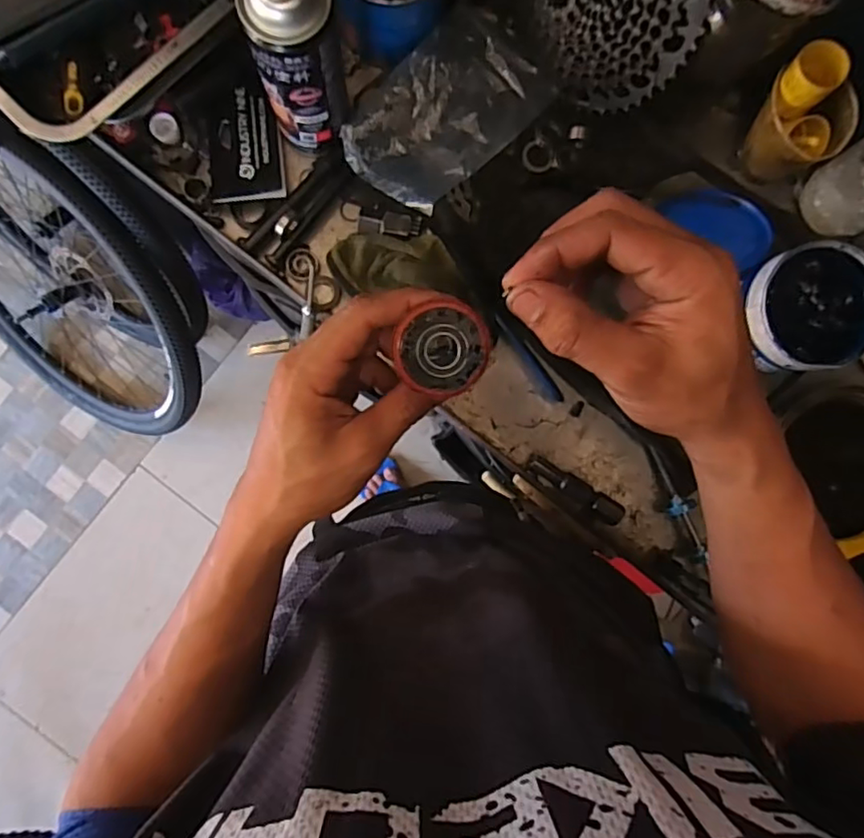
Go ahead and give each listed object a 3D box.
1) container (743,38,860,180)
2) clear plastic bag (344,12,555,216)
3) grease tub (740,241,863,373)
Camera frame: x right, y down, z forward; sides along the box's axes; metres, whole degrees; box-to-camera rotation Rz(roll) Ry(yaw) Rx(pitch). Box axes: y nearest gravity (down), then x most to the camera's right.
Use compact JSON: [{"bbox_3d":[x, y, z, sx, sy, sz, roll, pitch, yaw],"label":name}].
[{"bbox_3d":[0.305,-0.250,0.501,0.059,0.106,0.077,-35,90,-3],"label":"container"},{"bbox_3d":[0.017,-0.276,0.531,0.112,0.032,0.192,39,87,-1],"label":"clear plastic bag"},{"bbox_3d":[0.312,-0.090,0.508,0.105,0.079,0.098,0,88,-2],"label":"grease tub"}]

